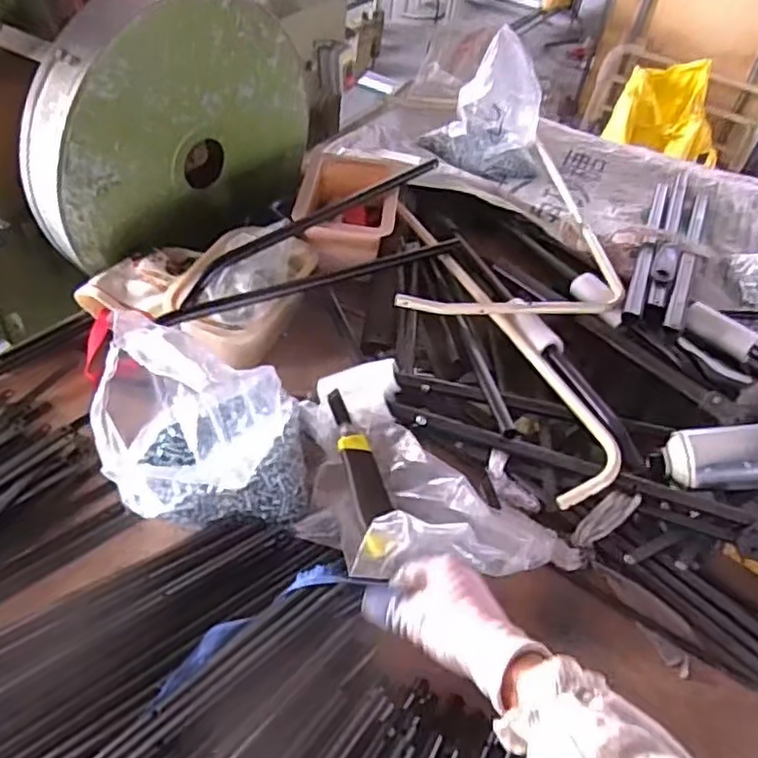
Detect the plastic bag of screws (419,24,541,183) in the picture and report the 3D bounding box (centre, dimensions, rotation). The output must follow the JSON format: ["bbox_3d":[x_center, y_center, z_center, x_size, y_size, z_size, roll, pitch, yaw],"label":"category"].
[{"bbox_3d":[0.195,-0.497,1.216,0.209,0.177,0.198,7,45,0],"label":"plastic bag of screws"}]

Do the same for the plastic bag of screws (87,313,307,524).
[{"bbox_3d":[-0.163,0.046,0.630,0.186,0.149,0.135,4,43,-2],"label":"plastic bag of screws"}]

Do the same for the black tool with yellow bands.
[{"bbox_3d":[-0.016,0.091,0.670,0.038,0.019,0.178,-9,61,-16],"label":"black tool with yellow bands"}]

